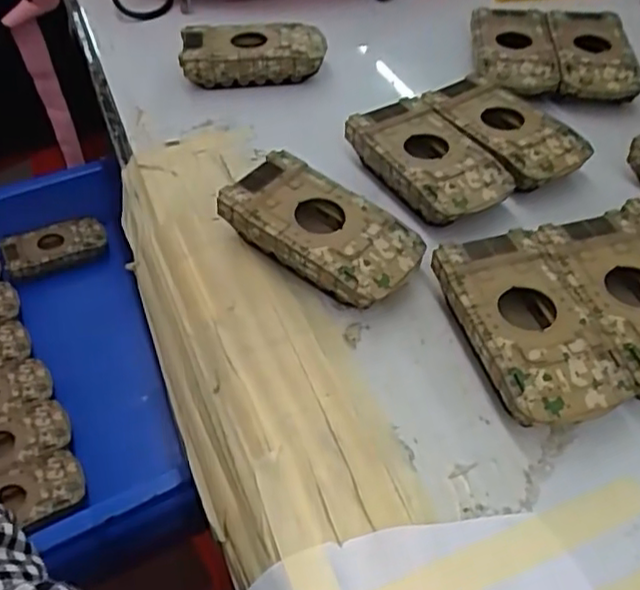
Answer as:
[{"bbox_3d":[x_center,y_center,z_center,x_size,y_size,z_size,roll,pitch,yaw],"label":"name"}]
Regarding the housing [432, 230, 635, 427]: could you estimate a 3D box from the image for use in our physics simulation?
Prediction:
[{"bbox_3d":[0.088,0.016,0.286,0.051,0.023,0.092,-11,47,-9],"label":"housing"}]

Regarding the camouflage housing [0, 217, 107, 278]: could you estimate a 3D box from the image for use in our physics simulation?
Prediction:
[{"bbox_3d":[-0.260,-0.046,0.655,0.095,0.028,0.045,-20,49,-17],"label":"camouflage housing"}]

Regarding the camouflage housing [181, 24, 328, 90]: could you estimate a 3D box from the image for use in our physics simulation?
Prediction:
[{"bbox_3d":[-0.045,-0.163,0.451,0.093,0.030,0.041,-5,46,-3],"label":"camouflage housing"}]

